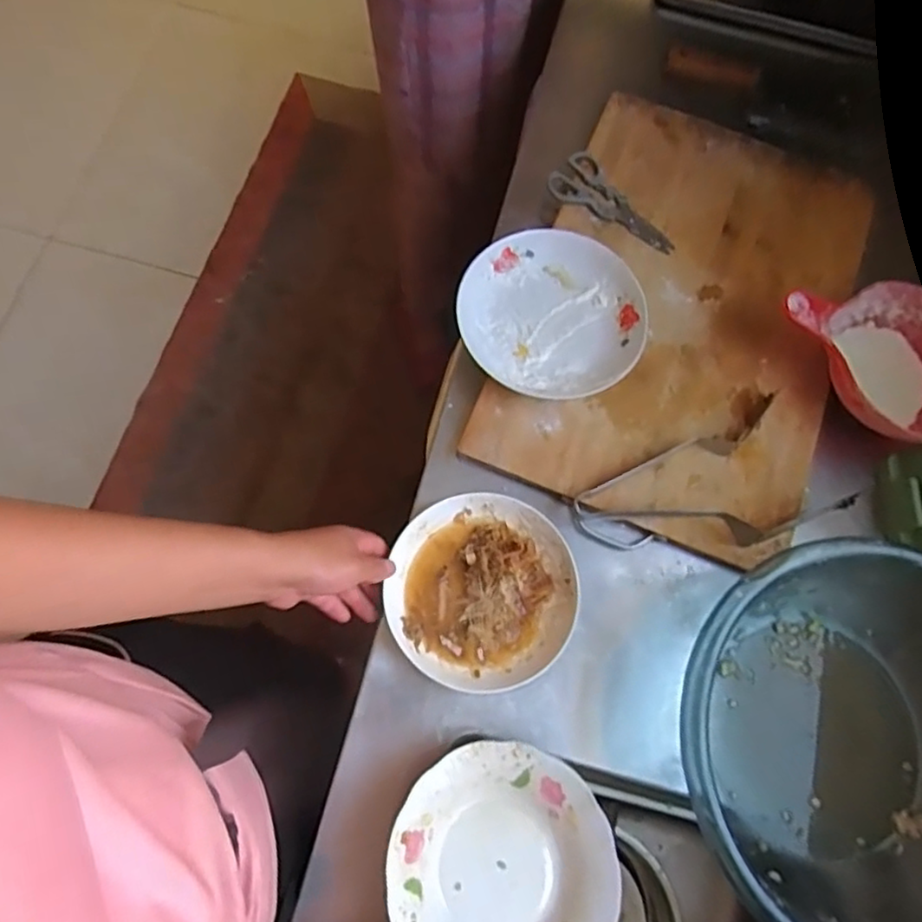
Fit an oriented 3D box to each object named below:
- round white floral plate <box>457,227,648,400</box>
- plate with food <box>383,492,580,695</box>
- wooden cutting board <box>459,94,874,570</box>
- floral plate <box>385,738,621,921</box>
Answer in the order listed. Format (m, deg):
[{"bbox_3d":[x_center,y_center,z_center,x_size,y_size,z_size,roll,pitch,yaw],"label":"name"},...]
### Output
[{"bbox_3d":[0.094,-0.150,0.669,0.187,0.039,0.183,0,72,-1],"label":"round white floral plate"},{"bbox_3d":[0.019,0.117,0.594,0.167,0.025,0.167,0,72,-1],"label":"plate with food"},{"bbox_3d":[0.242,-0.163,0.696,0.322,0.025,0.492,22,73,6],"label":"wooden cutting board"},{"bbox_3d":[0.033,0.312,0.505,0.168,0.032,0.168,4,61,-7],"label":"floral plate"}]

